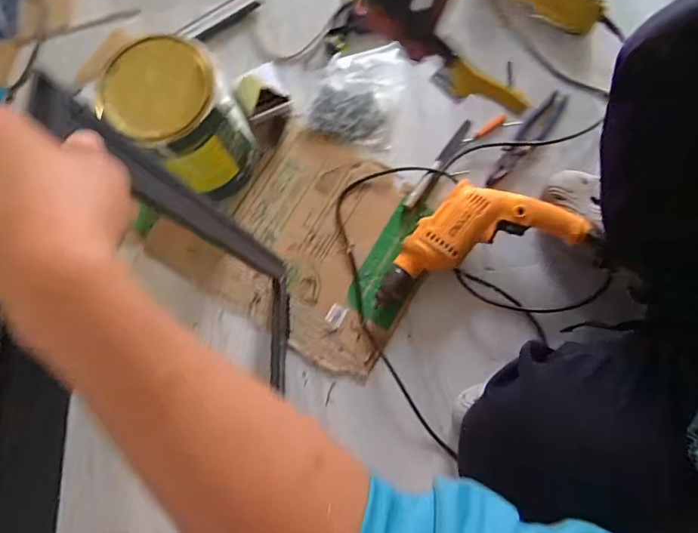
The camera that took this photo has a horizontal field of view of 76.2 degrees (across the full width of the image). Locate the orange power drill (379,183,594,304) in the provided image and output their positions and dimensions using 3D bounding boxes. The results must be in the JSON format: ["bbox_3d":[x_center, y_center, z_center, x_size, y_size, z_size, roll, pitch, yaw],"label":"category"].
[{"bbox_3d":[0.179,-0.054,0.684,0.309,0.071,0.140,-18,78,-1],"label":"orange power drill"}]

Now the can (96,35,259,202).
[{"bbox_3d":[-0.241,-0.207,0.661,0.149,0.221,0.137,-1,78,3],"label":"can"}]

